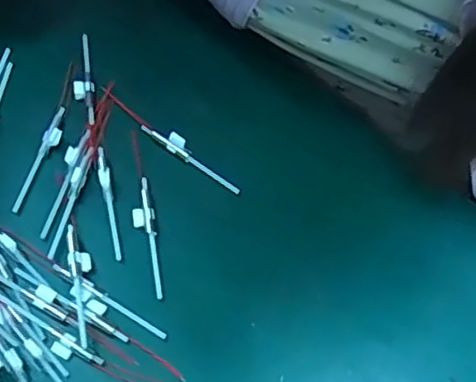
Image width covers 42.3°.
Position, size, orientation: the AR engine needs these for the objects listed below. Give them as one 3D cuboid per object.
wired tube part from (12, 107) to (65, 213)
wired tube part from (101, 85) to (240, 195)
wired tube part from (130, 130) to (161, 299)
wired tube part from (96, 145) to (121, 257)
[{"bbox_3d":[-0.096,-0.017,0.301,0.008,0.004,0.058,16,64,6],"label":"wired tube part"},{"bbox_3d":[-0.036,-0.027,0.308,0.090,0.005,0.008,38,68,16],"label":"wired tube part"},{"bbox_3d":[-0.045,0.008,0.292,0.010,0.004,0.088,-6,64,-5],"label":"wired tube part"},{"bbox_3d":[-0.061,0.004,0.292,0.006,0.005,0.059,-12,64,-8],"label":"wired tube part"}]

